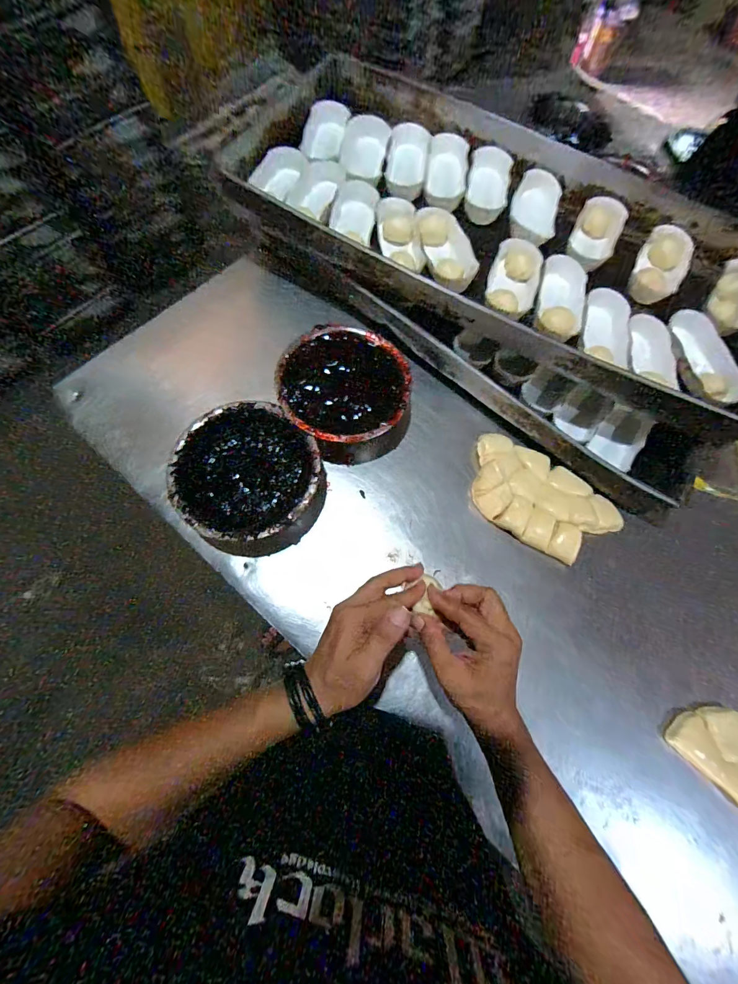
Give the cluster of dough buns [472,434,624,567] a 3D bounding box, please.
[{"bbox_3d":[0.248,0.010,0.542,0.225,0.032,0.140,27,71,7],"label":"cluster of dough buns"}]

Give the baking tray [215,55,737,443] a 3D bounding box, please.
[{"bbox_3d":[0.240,-0.430,0.610,0.805,0.086,0.440,27,72,5],"label":"baking tray"}]

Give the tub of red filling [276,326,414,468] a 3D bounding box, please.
[{"bbox_3d":[-0.034,-0.141,0.556,0.176,0.077,0.189,1,70,-2],"label":"tub of red filling"}]

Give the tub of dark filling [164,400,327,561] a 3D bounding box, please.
[{"bbox_3d":[-0.155,-0.018,0.509,0.180,0.073,0.179,1,70,-2],"label":"tub of dark filling"}]

